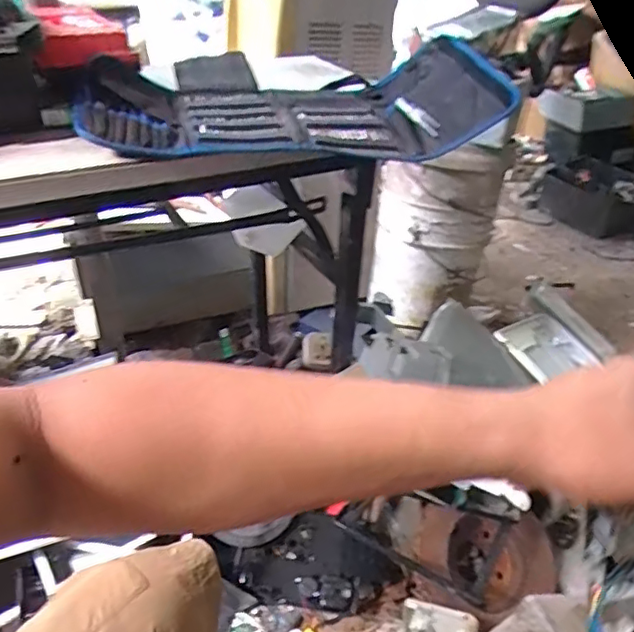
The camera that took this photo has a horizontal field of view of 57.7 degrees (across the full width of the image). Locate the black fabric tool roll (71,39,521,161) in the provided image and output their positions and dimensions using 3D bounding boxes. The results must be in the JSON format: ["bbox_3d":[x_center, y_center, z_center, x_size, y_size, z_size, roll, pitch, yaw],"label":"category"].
[{"bbox_3d":[-0.033,-0.273,0.716,0.501,0.081,0.203,-4,36,-11],"label":"black fabric tool roll"}]

